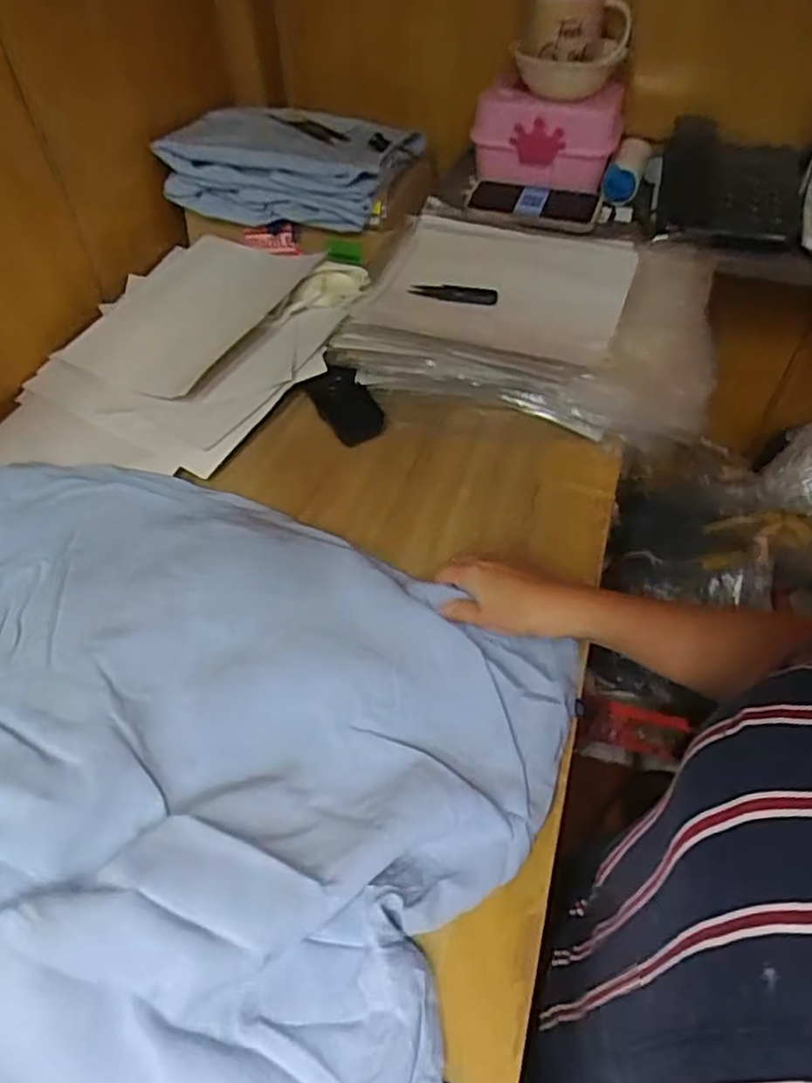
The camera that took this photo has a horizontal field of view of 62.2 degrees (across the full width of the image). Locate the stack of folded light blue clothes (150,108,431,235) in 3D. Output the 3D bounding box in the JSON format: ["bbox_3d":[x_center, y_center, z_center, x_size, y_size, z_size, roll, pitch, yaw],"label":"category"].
[{"bbox_3d":[-0.134,-0.468,0.823,0.266,0.072,0.195,10,51,10],"label":"stack of folded light blue clothes"}]

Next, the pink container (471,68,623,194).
[{"bbox_3d":[0.171,-0.501,0.818,0.170,0.090,0.098,11,52,9],"label":"pink container"}]

